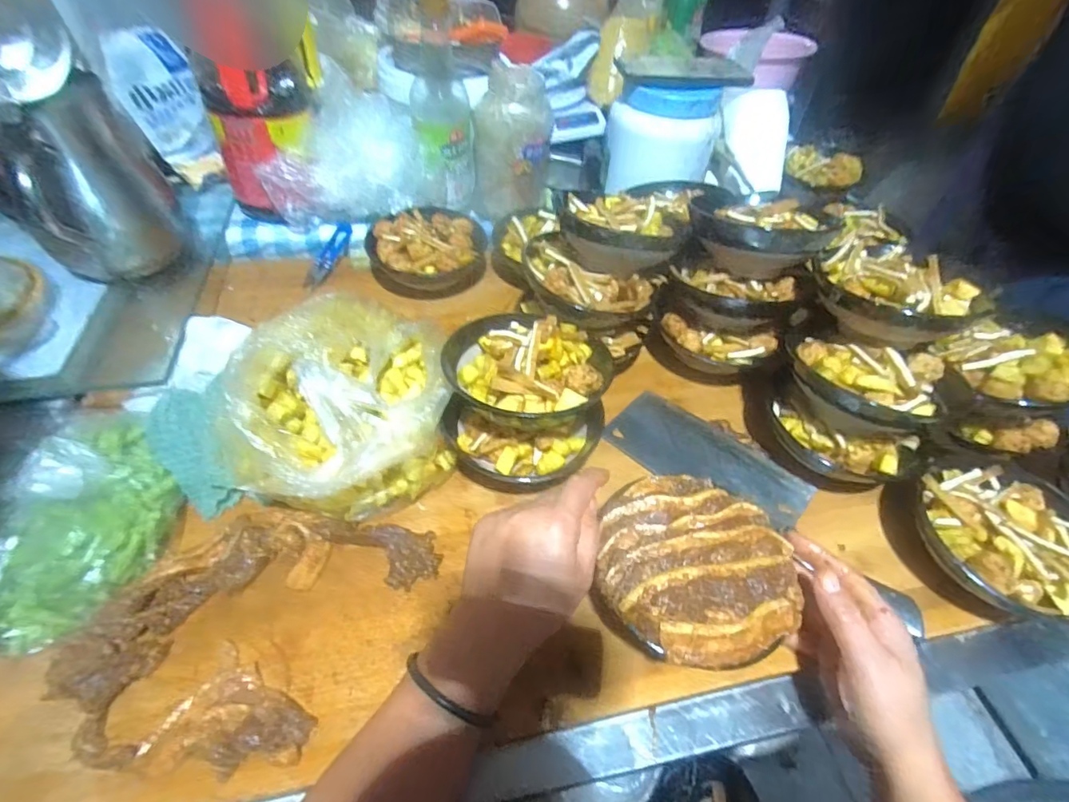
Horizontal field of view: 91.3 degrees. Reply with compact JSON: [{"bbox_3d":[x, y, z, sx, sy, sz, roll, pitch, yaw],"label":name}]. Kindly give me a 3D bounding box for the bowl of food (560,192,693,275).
[{"bbox_3d":[0.085,-0.156,0.485,0.122,0.052,0.096,-13,50,-16],"label":"bowl of food"}]

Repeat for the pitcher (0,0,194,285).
[{"bbox_3d":[-0.393,-0.208,0.451,0.123,0.209,0.101,-33,58,-30],"label":"pitcher"}]

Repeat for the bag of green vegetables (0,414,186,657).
[{"bbox_3d":[-0.302,0.071,0.360,0.075,0.060,0.174,0,48,-6],"label":"bag of green vegetables"}]

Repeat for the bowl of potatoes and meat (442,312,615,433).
[{"bbox_3d":[-0.007,-0.023,0.418,0.132,0.066,0.105,7,47,1],"label":"bowl of potatoes and meat"}]

